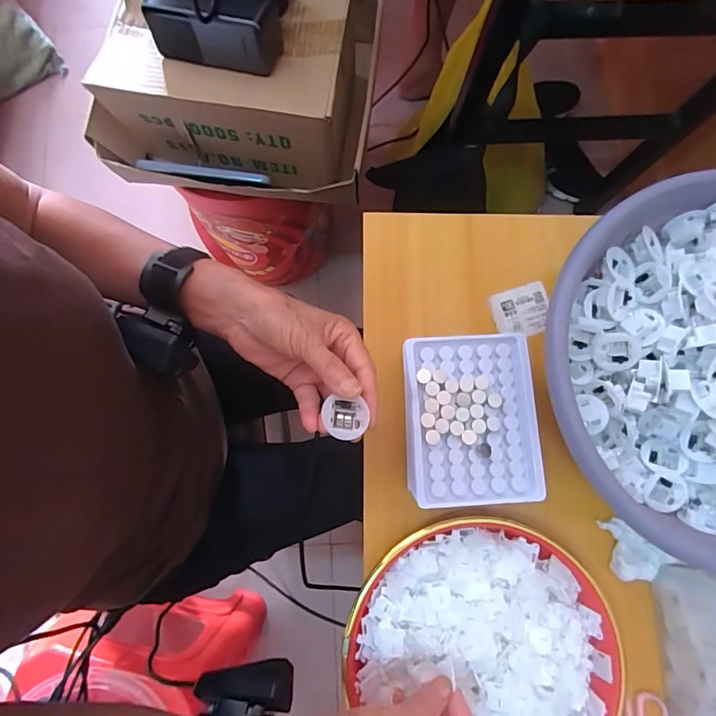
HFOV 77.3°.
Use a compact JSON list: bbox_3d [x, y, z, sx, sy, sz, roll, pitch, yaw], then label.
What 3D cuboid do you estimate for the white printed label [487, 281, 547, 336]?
[{"bbox_3d":[0.159,-0.045,0.434,0.055,0.007,0.046,-17,80,-3],"label":"white printed label"}]

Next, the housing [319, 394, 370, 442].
[{"bbox_3d":[-0.008,0.042,0.307,0.028,0.011,0.028,2,96,15],"label":"housing"}]

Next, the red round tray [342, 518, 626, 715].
[{"bbox_3d":[0.108,0.236,0.355,0.214,0.029,0.193,41,82,7],"label":"red round tray"}]

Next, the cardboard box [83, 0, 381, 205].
[{"bbox_3d":[-0.150,-0.324,0.532,0.310,0.154,0.226,6,80,1],"label":"cardboard box"}]

